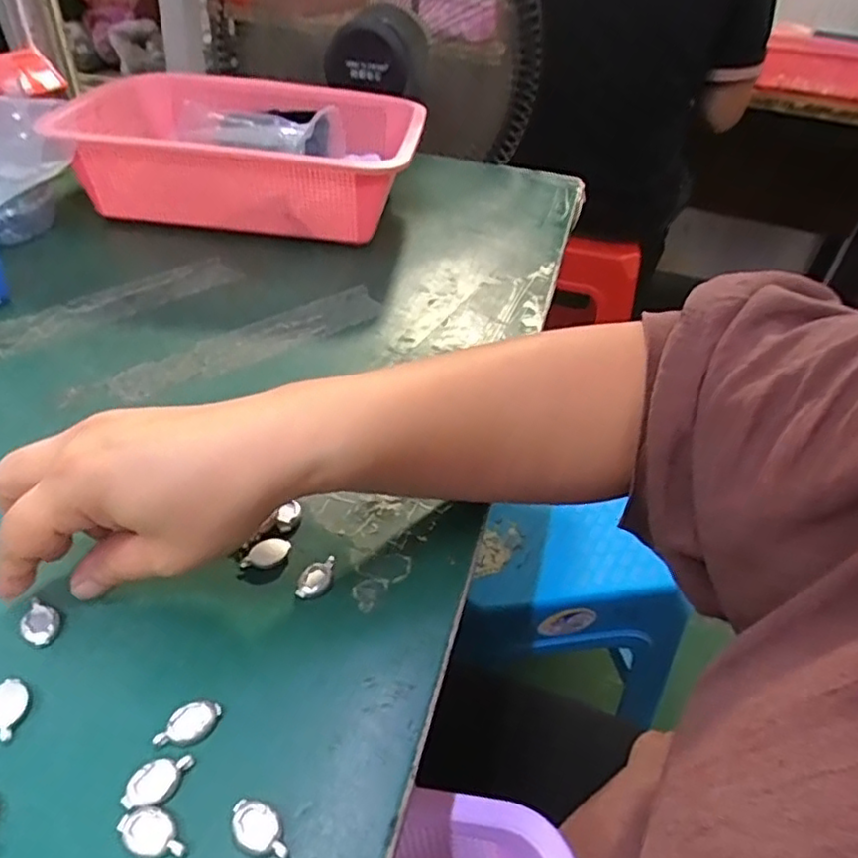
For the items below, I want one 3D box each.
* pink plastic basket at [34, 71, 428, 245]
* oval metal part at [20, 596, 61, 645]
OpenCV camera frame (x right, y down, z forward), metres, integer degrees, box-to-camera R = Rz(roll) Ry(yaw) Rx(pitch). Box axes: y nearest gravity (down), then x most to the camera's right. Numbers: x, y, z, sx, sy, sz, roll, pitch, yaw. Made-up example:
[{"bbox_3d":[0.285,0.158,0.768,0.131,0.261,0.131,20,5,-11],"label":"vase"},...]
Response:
[{"bbox_3d":[-0.154,-0.248,0.599,0.284,0.083,0.208,7,40,0],"label":"pink plastic basket"},{"bbox_3d":[-0.160,0.078,0.266,0.013,0.004,0.023,-26,50,-33],"label":"oval metal part"}]

